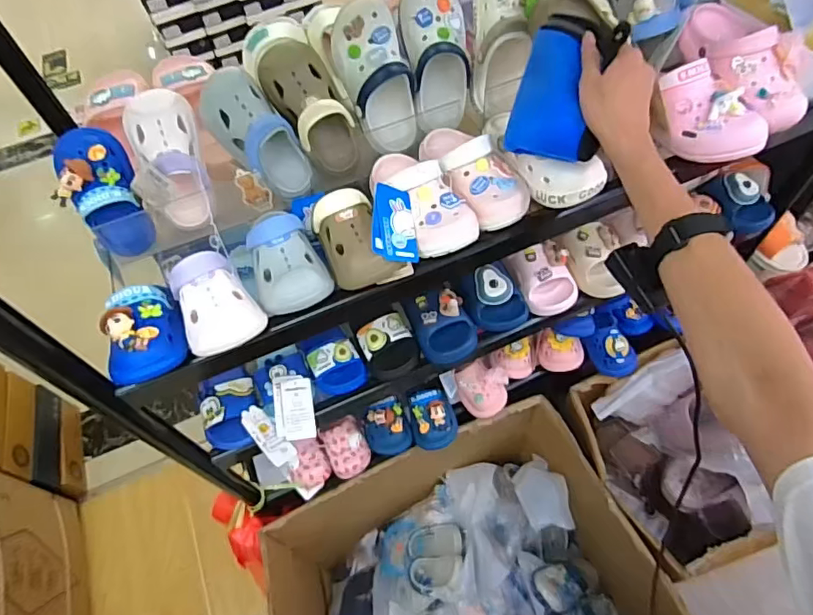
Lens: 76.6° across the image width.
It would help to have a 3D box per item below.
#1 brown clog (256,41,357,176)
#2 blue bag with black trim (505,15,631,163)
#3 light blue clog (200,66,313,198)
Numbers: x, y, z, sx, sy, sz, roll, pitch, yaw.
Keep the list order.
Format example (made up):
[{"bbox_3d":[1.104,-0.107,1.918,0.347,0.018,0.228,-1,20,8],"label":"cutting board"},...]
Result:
[{"bbox_3d":[-0.119,-0.260,0.676,0.076,0.176,0.058,-47,34,-22],"label":"brown clog"},{"bbox_3d":[0.180,-0.248,0.587,0.108,0.040,0.160,19,101,44],"label":"blue bag with black trim"},{"bbox_3d":[-0.188,-0.222,0.667,0.074,0.175,0.059,-50,25,-24],"label":"light blue clog"}]

